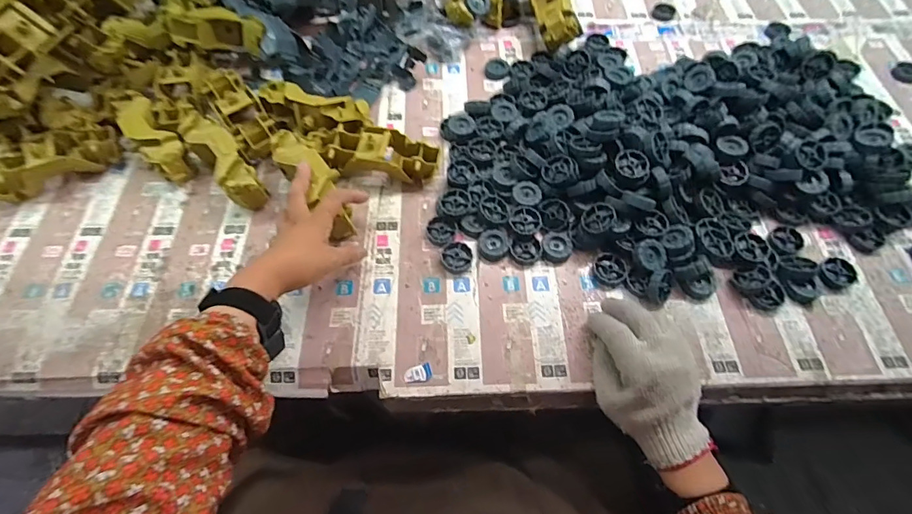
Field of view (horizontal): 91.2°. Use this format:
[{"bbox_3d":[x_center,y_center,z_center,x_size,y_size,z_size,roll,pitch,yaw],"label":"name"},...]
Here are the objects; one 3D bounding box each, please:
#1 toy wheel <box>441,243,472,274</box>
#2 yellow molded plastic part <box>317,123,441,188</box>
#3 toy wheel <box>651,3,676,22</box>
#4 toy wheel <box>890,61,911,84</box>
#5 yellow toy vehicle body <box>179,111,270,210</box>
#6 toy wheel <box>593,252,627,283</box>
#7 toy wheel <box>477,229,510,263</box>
[{"bbox_3d":[0.001,0.000,0.549,0.037,0.011,0.038,0,62,0],"label":"toy wheel"},{"bbox_3d":[-0.101,-0.135,0.594,0.155,0.054,0.056,5,62,3],"label":"yellow molded plastic part"},{"bbox_3d":[0.359,-0.423,0.769,0.039,0.014,0.039,-1,62,1],"label":"toy wheel"},{"bbox_3d":[0.714,-0.292,0.707,0.047,0.012,0.039,-39,68,-17],"label":"toy wheel"},{"bbox_3d":[-0.313,-0.132,0.601,0.048,0.060,0.172,-39,69,-18],"label":"yellow toy vehicle body"},{"bbox_3d":[0.187,0.013,0.541,0.037,0.008,0.038,0,62,0],"label":"toy wheel"},{"bbox_3d":[0.047,-0.016,0.555,0.039,0.009,0.040,0,62,0],"label":"toy wheel"}]

